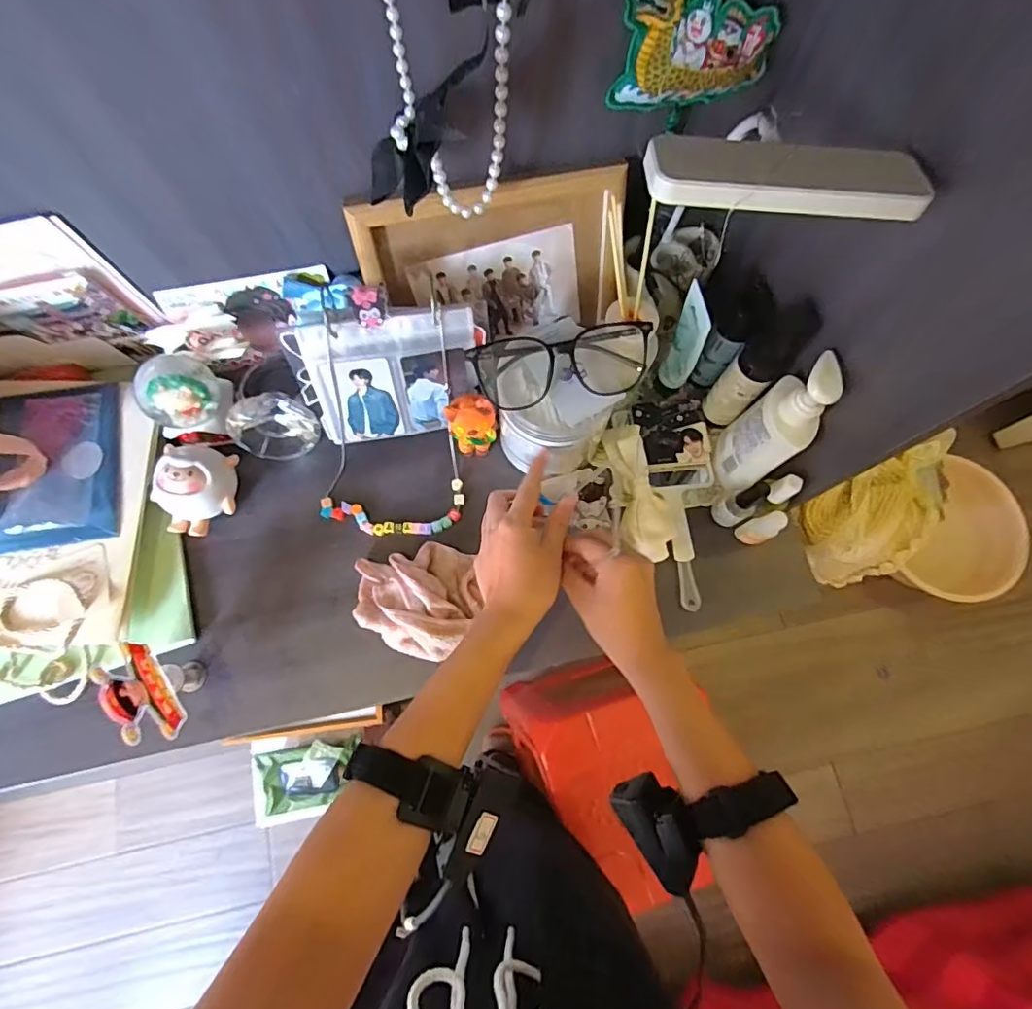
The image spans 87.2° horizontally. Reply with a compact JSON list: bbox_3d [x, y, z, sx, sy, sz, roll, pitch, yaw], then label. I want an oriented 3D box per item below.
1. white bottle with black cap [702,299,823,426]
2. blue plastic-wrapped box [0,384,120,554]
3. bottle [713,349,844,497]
[{"bbox_3d":[0.208,-0.119,0.472,0.035,0.140,0.042,37,77,9],"label":"white bottle with black cap"},{"bbox_3d":[-0.409,-0.039,0.483,0.106,0.025,0.150,-12,75,-4],"label":"blue plastic-wrapped box"},{"bbox_3d":[0.215,-0.061,0.459,0.062,0.150,0.056,-36,78,-10],"label":"bottle"}]

